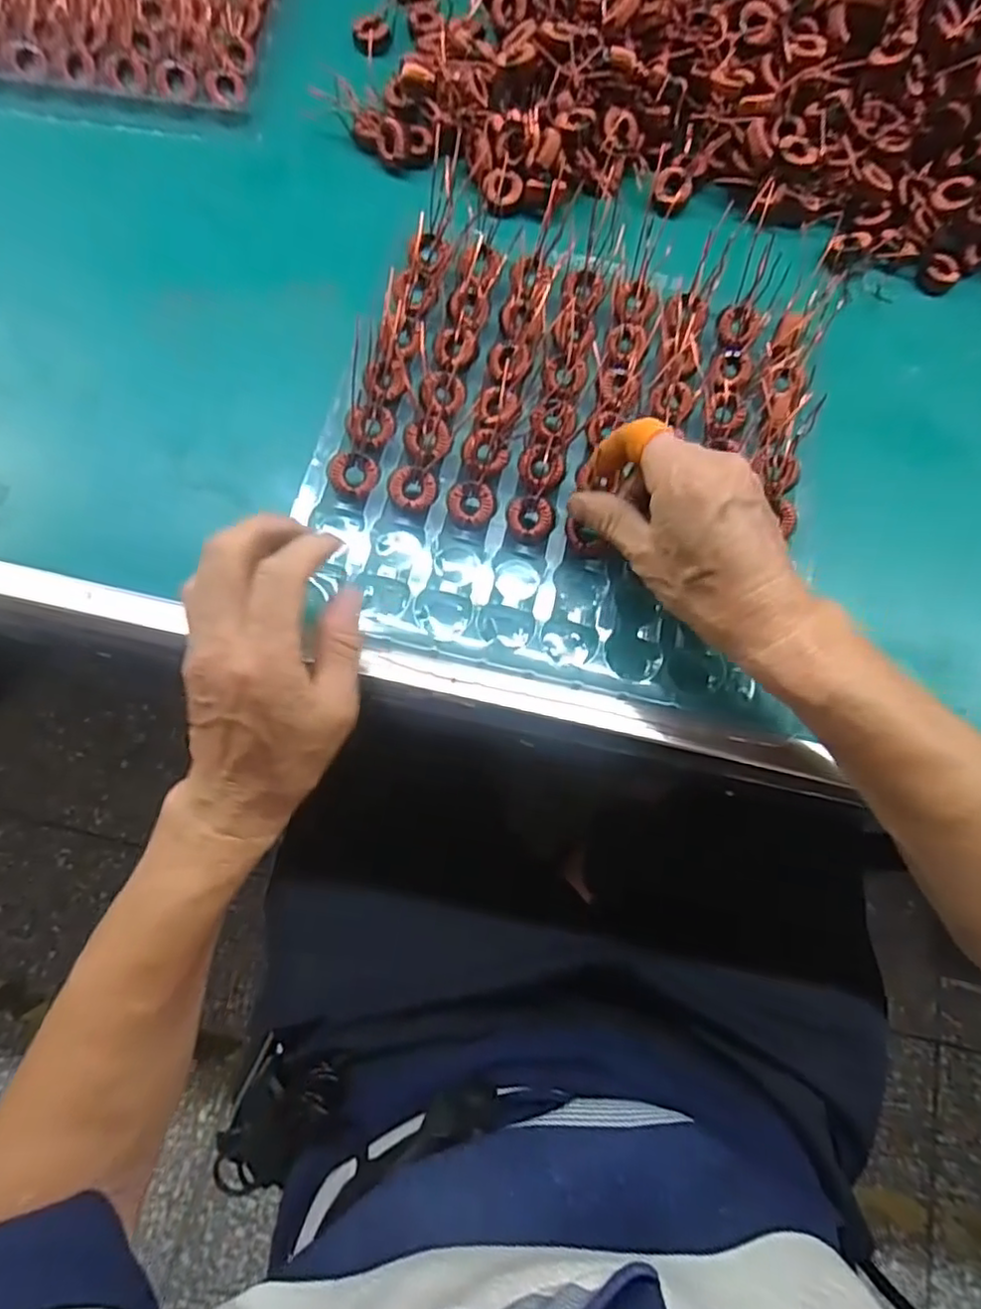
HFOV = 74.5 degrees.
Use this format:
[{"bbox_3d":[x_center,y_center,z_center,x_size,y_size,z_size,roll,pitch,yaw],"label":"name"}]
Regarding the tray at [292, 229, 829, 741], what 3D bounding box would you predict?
[{"bbox_3d":[0.047,-0.115,0.375,0.273,0.030,0.271,11,73,3],"label":"tray"}]

